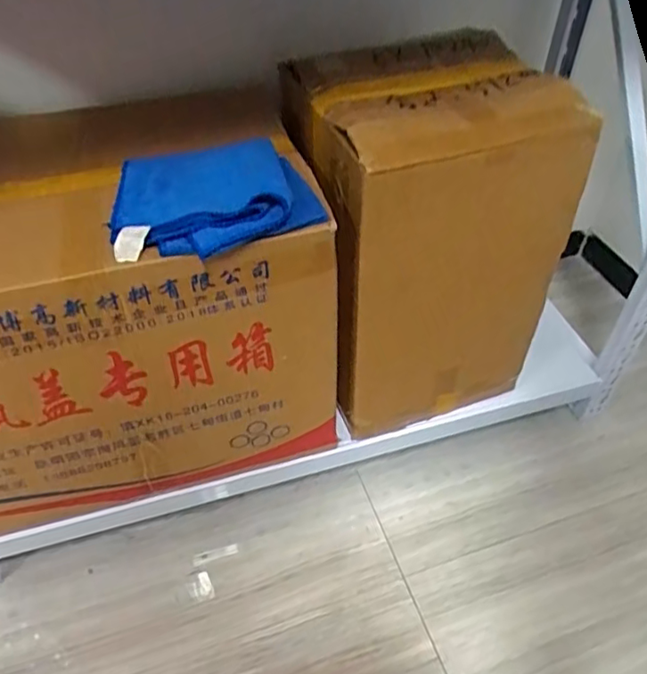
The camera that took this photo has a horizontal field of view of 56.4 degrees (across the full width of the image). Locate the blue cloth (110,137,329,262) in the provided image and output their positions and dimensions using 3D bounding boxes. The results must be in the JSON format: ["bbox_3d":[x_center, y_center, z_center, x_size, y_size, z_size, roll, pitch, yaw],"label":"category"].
[{"bbox_3d":[-0.128,-0.179,0.693,0.230,0.051,0.196,-9,47,-7],"label":"blue cloth"}]

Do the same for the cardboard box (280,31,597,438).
[{"bbox_3d":[0.141,-0.128,0.895,0.307,0.509,0.232,-14,48,-11],"label":"cardboard box"}]

